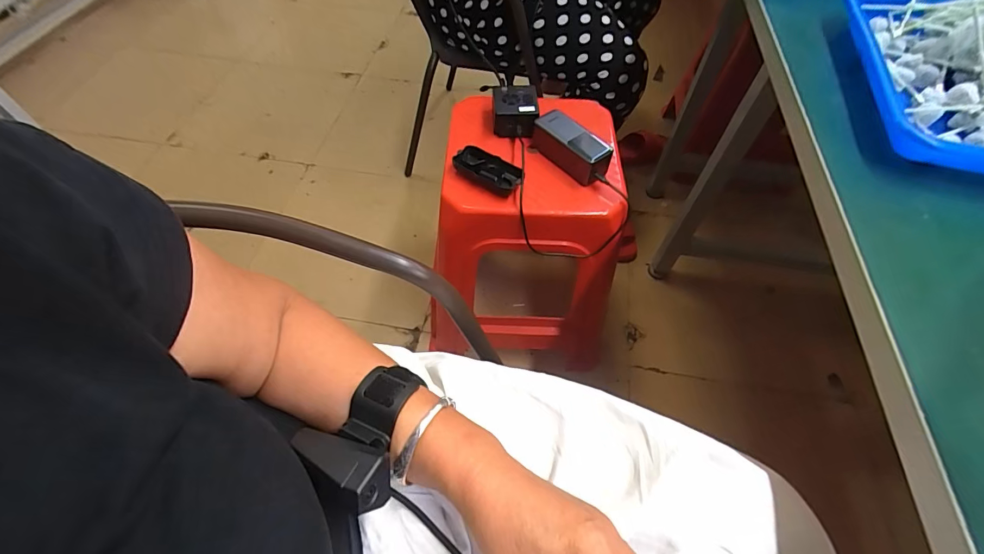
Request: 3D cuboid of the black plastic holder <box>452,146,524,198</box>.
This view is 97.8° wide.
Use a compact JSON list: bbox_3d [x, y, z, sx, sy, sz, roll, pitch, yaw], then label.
[{"bbox_3d":[-0.005,-0.162,0.663,0.106,0.034,0.052,35,63,20],"label":"black plastic holder"}]

